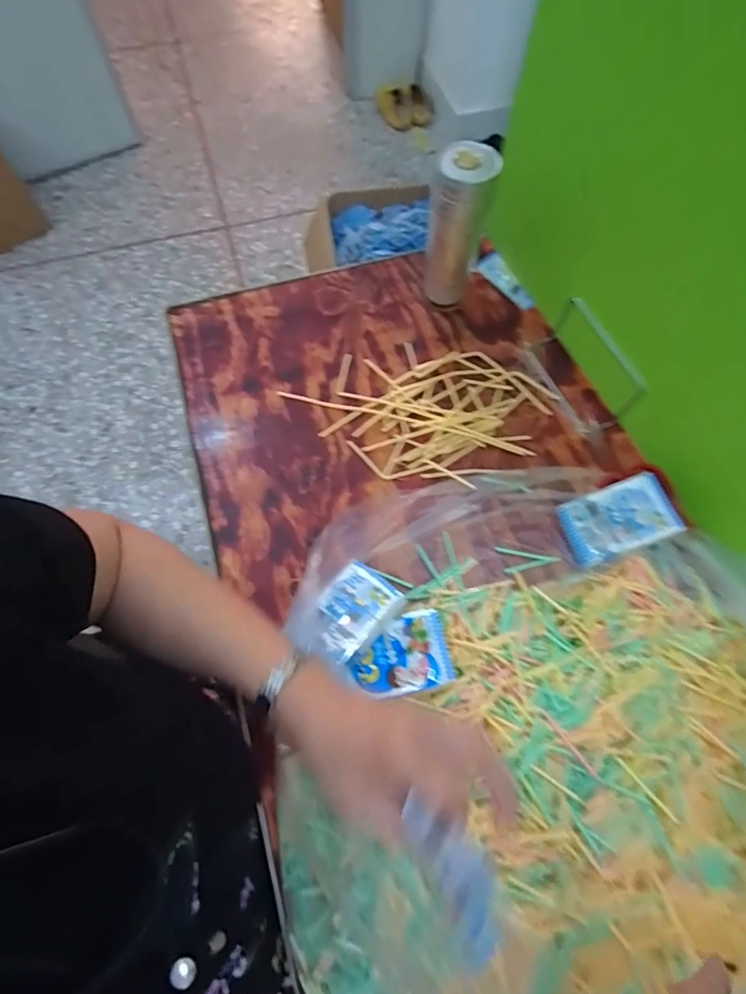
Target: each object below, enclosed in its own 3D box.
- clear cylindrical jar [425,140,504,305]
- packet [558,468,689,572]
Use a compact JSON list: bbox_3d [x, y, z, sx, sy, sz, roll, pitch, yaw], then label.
[{"bbox_3d":[0.102,-0.320,0.562,0.065,0.188,0.056,2,68,4],"label":"clear cylindrical jar"},{"bbox_3d":[0.267,0.023,0.502,0.111,0.024,0.071,-19,68,-5],"label":"packet"}]

